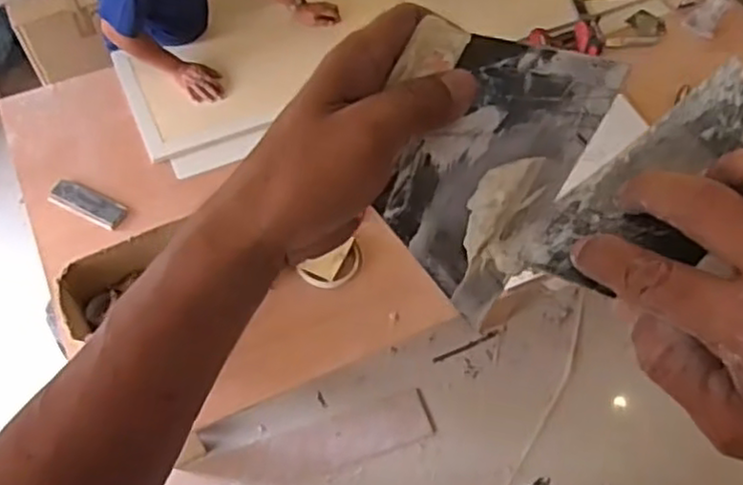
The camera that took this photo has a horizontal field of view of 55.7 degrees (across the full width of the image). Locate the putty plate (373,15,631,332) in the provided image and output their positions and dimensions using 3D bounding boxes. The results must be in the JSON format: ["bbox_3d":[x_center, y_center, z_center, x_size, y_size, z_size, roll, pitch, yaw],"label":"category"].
[{"bbox_3d":[0.048,-0.040,0.325,0.092,0.016,0.130,26,88,-2],"label":"putty plate"}]

